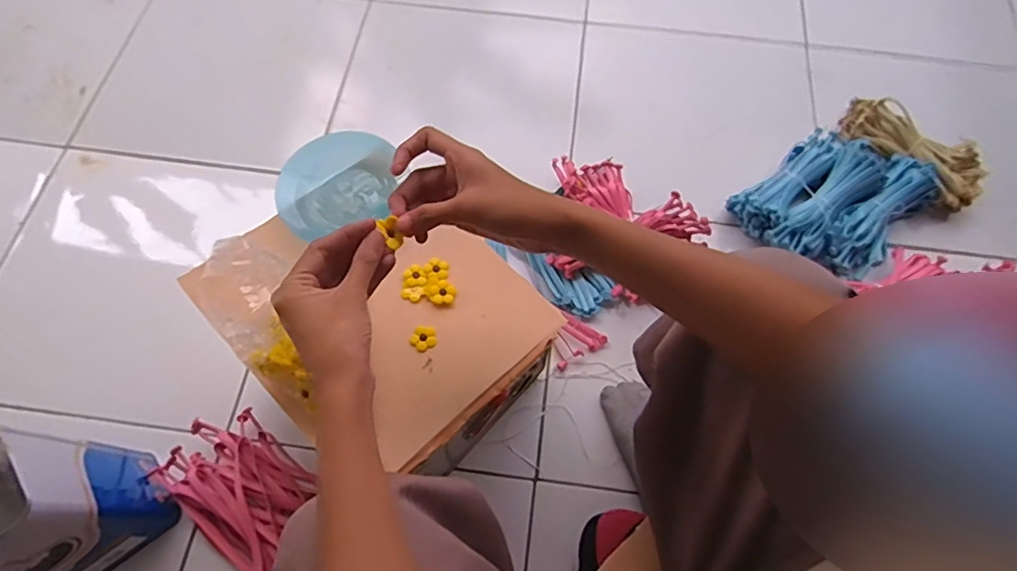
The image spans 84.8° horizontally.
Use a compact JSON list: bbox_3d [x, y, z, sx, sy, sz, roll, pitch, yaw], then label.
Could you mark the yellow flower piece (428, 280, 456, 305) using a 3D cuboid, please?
[{"bbox_3d":[-0.063,0.006,0.527,0.024,0.005,0.023,0,67,-1],"label":"yellow flower piece"}]

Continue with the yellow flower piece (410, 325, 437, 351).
[{"bbox_3d":[-0.077,0.048,0.510,0.023,0.004,0.024,25,69,10],"label":"yellow flower piece"}]

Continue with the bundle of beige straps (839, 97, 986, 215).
[{"bbox_3d":[0.620,-0.210,0.862,0.080,0.089,0.226,-40,73,-16],"label":"bundle of beige straps"}]

